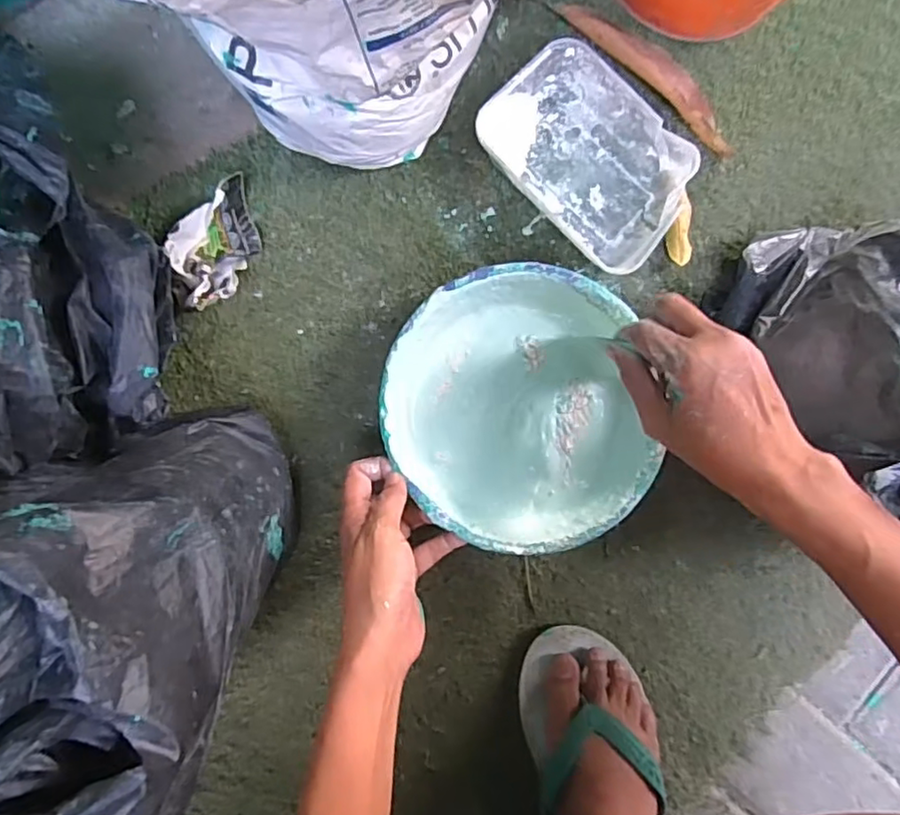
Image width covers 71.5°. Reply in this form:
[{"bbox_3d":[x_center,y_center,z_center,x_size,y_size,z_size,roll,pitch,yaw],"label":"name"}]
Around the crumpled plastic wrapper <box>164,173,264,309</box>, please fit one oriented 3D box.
[{"bbox_3d":[-0.168,-0.119,0.463,0.056,0.043,0.095,38,85,-3],"label":"crumpled plastic wrapper"}]

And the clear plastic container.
[{"bbox_3d":[0.108,-0.199,0.498,0.170,0.041,0.119,41,85,-3],"label":"clear plastic container"}]

